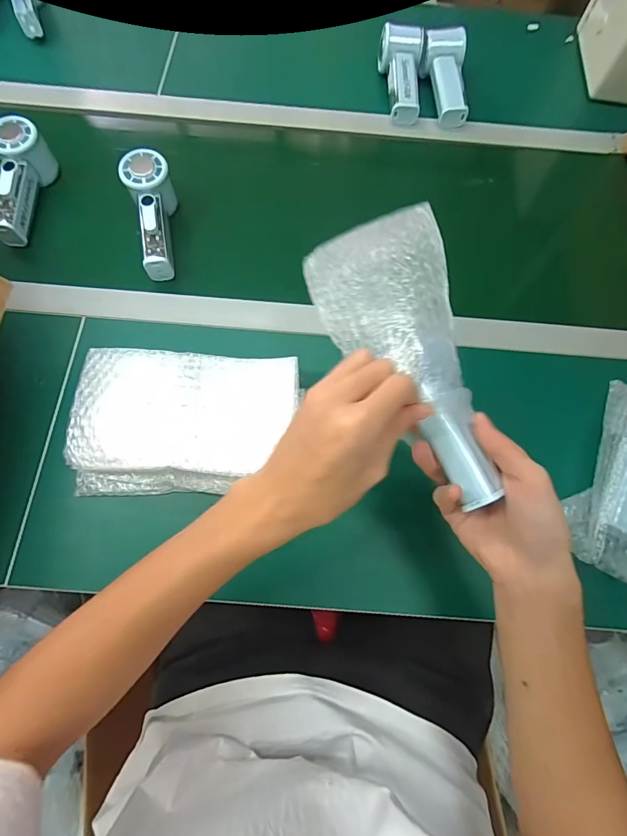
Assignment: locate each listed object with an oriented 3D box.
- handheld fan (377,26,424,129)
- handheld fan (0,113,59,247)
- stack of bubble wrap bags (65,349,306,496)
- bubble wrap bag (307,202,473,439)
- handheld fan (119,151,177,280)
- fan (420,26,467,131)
[{"bbox_3d":[0.134,-0.512,0.608,0.063,0.043,0.141,-3,86,-4],"label":"handheld fan"},{"bbox_3d":[-0.366,-0.293,0.503,0.049,0.063,0.146,-6,71,-4],"label":"handheld fan"},{"bbox_3d":[-0.128,0.005,0.415,0.216,0.048,0.138,2,70,-2],"label":"stack of bubble wrap bags"},{"bbox_3d":[0.061,-0.085,0.333,0.106,0.047,0.189,-9,71,-6],"label":"bubble wrap bag"},{"bbox_3d":[-0.198,-0.248,0.502,0.052,0.056,0.157,-8,86,-5],"label":"handheld fan"},{"bbox_3d":[0.198,-0.506,0.603,0.057,0.039,0.135,-7,87,-5],"label":"fan"}]

